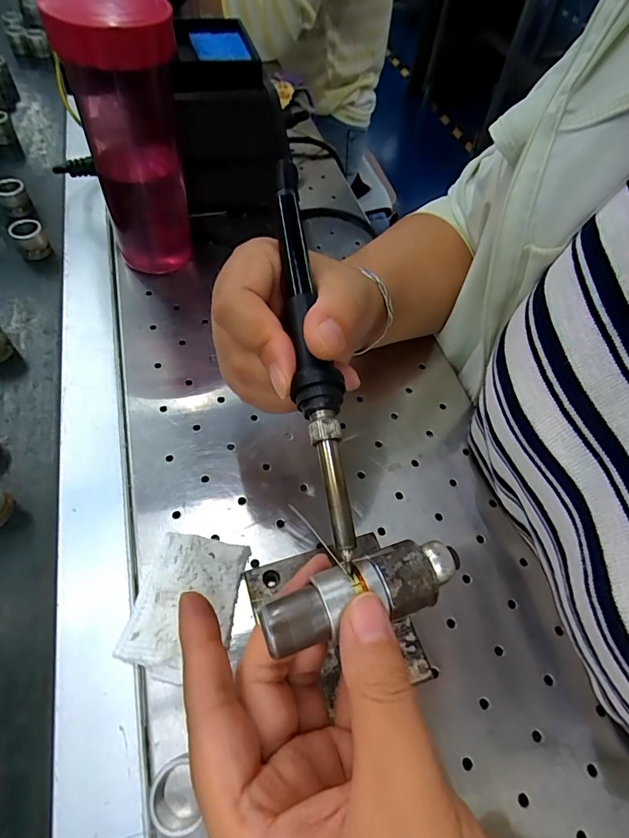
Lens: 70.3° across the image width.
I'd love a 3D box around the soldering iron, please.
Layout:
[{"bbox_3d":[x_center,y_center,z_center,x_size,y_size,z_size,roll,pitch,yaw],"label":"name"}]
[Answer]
[{"bbox_3d":[-0.001,-0.022,0.183,0.015,0.014,0.158,-6,68,-9],"label":"soldering iron"}]

